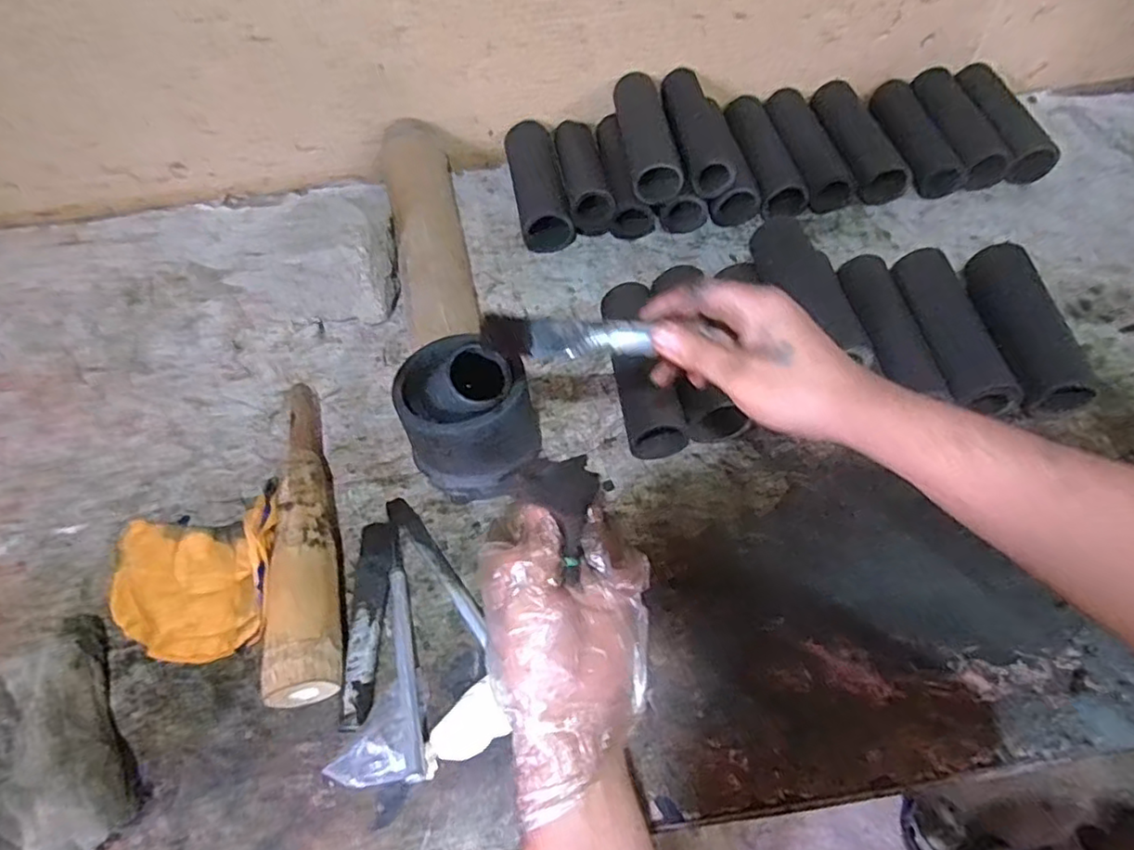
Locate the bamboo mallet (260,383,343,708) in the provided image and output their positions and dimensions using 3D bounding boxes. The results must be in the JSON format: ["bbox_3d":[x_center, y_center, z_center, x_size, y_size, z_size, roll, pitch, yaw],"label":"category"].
[{"bbox_3d":[-0.211,0.073,0.502,0.048,0.048,0.283,-13,55,-6],"label":"bamboo mallet"}]

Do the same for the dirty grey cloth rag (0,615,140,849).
[{"bbox_3d":[-0.360,0.220,0.413,0.110,0.042,0.168,-30,58,-17],"label":"dirty grey cloth rag"}]

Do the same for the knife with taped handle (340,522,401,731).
[{"bbox_3d":[-0.148,0.143,0.470,0.031,0.021,0.156,-7,53,-1],"label":"knife with taped handle"}]

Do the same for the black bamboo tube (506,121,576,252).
[{"bbox_3d":[-0.036,-0.284,0.747,0.057,0.046,0.188,-10,54,-4],"label":"black bamboo tube"}]

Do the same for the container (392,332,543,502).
[{"bbox_3d":[-0.079,-0.005,0.507,0.102,0.132,0.103,-2,53,2],"label":"container"}]

